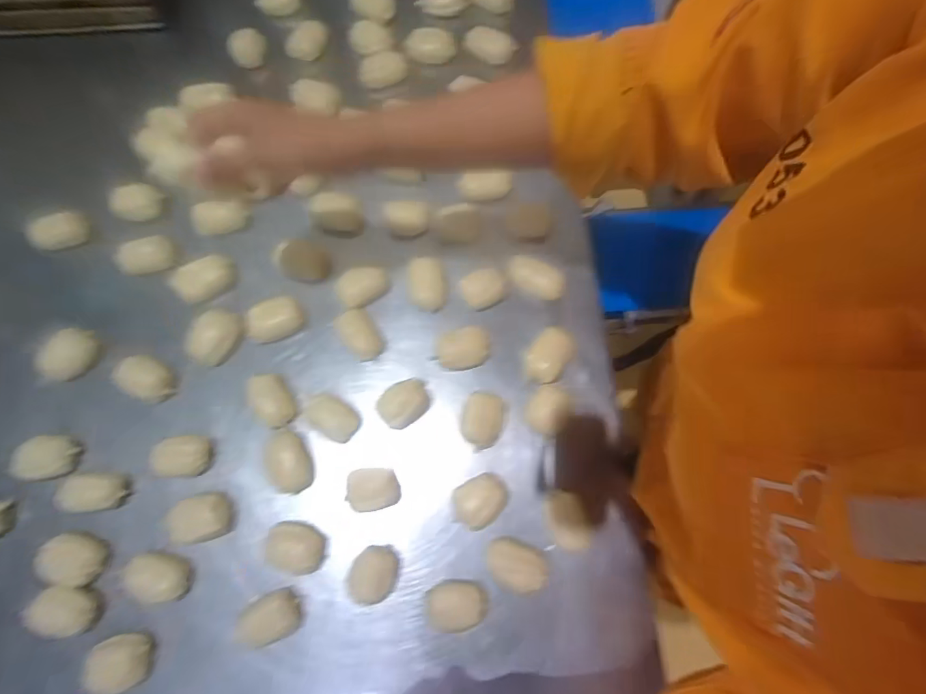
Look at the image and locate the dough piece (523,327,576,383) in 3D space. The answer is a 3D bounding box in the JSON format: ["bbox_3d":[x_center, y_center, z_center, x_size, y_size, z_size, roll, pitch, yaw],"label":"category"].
[{"bbox_3d":[0.099,0.009,0.555,0.045,0.023,0.067,35,77,10],"label":"dough piece"}]

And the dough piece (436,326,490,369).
[{"bbox_3d":[0.000,0.000,0.552,0.059,0.022,0.049,-1,74,0],"label":"dough piece"}]

